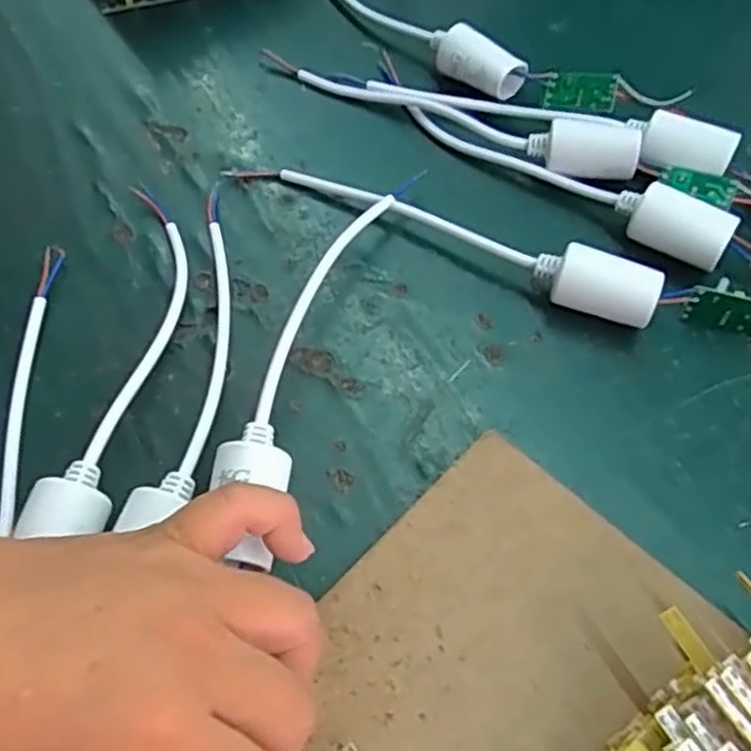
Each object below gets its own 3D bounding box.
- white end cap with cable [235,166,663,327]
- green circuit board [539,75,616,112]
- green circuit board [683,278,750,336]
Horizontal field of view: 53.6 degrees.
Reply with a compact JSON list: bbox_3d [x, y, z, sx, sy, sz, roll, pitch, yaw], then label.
[{"bbox_3d":[0.027,-0.069,0.342,0.207,0.027,0.020,23,61,13],"label":"white end cap with cable"},{"bbox_3d":[0.108,-0.149,0.392,0.037,0.005,0.021,15,89,28],"label":"green circuit board"},{"bbox_3d":[0.157,-0.030,0.328,0.036,0.020,0.011,16,60,9],"label":"green circuit board"}]

